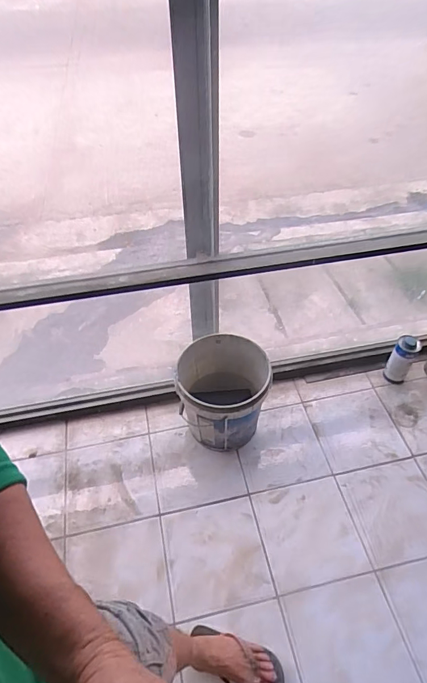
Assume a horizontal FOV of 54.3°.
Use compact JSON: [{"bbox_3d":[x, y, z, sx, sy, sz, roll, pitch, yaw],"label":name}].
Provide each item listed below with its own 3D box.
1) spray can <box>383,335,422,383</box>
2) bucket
[{"bbox_3d":[0.720,0.069,1.594,0.084,0.201,0.077,26,54,21],"label":"spray can"},{"bbox_3d":[0.034,0.189,1.470,0.298,0.336,0.316,0,49,0],"label":"bucket"}]

